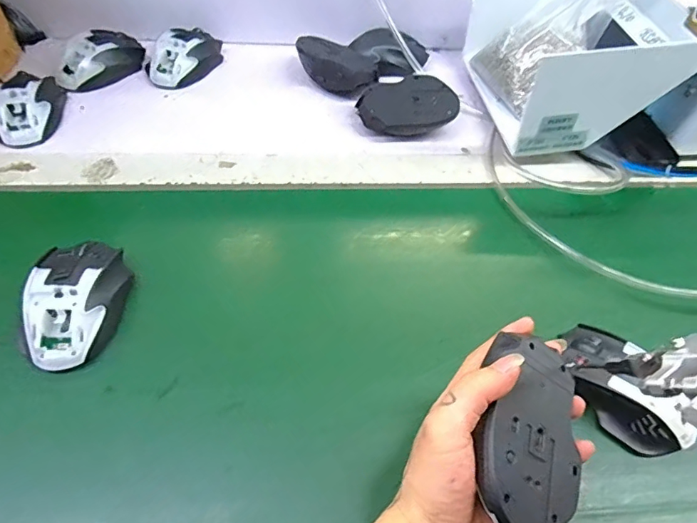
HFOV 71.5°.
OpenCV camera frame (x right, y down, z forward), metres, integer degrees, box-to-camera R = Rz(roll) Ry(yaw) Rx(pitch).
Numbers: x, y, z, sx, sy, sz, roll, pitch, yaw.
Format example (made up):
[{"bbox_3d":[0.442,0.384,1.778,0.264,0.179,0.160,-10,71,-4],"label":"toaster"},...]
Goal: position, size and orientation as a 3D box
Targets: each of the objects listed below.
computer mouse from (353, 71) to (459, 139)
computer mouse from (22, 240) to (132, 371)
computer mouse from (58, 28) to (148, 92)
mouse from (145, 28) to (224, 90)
[{"bbox_3d":[0.071,-0.181,0.583,0.117,0.045,0.080,-4,54,-9],"label":"computer mouse"},{"bbox_3d":[-0.223,0.031,0.399,0.065,0.038,0.111,0,53,-6],"label":"computer mouse"},{"bbox_3d":[-0.318,-0.258,0.613,0.069,0.036,0.112,37,58,21],"label":"computer mouse"},{"bbox_3d":[-0.215,-0.271,0.633,0.074,0.036,0.115,19,54,9],"label":"mouse"}]

